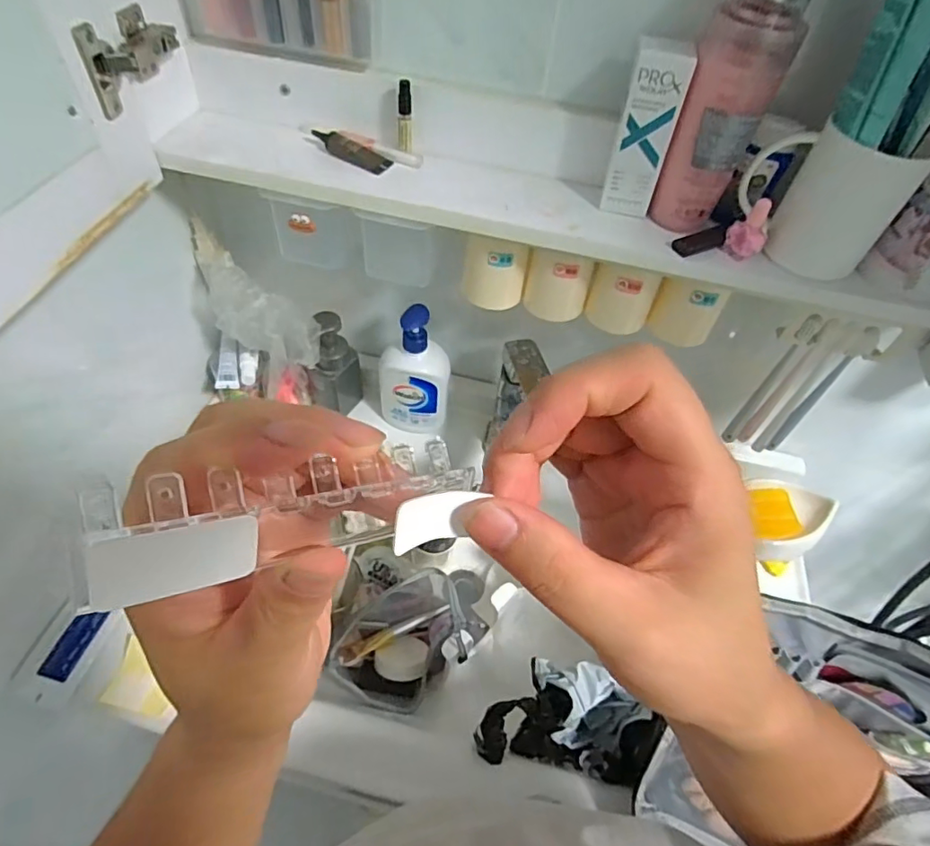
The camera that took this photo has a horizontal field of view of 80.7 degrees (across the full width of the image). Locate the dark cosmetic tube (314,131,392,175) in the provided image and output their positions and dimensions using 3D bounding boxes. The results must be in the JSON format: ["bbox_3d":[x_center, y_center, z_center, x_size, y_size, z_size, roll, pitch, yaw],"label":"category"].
[{"bbox_3d":[-0.106,-0.256,0.510,0.077,0.017,0.027,27,54,15],"label":"dark cosmetic tube"}]

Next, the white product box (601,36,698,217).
[{"bbox_3d":[0.148,-0.238,0.451,0.047,0.129,0.031,15,52,6],"label":"white product box"}]

